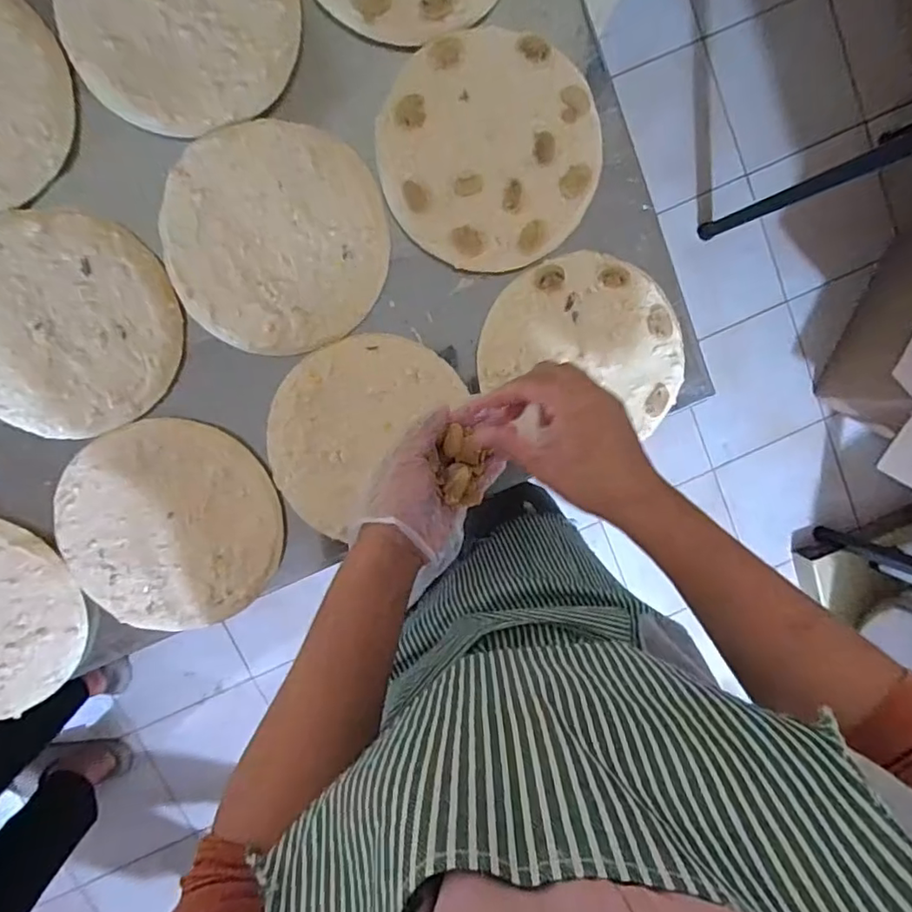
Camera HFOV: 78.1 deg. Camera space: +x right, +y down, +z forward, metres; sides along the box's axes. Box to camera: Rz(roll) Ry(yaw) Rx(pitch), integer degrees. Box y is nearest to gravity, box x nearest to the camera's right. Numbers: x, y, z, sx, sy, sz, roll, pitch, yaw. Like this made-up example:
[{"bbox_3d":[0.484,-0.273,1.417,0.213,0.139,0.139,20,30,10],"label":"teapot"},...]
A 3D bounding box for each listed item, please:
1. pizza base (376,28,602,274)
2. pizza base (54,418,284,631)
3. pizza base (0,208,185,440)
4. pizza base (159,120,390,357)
[{"bbox_3d":[0.032,-0.282,0.519,0.200,0.006,0.199,-1,98,-4],"label":"pizza base"},{"bbox_3d":[-0.277,0.071,0.544,0.200,0.007,0.199,11,97,-5],"label":"pizza base"},{"bbox_3d":[-0.359,-0.118,0.511,0.193,0.008,0.194,-1,98,-4],"label":"pizza base"},{"bbox_3d":[-0.167,-0.201,0.523,0.198,0.013,0.196,-1,98,-4],"label":"pizza base"}]

